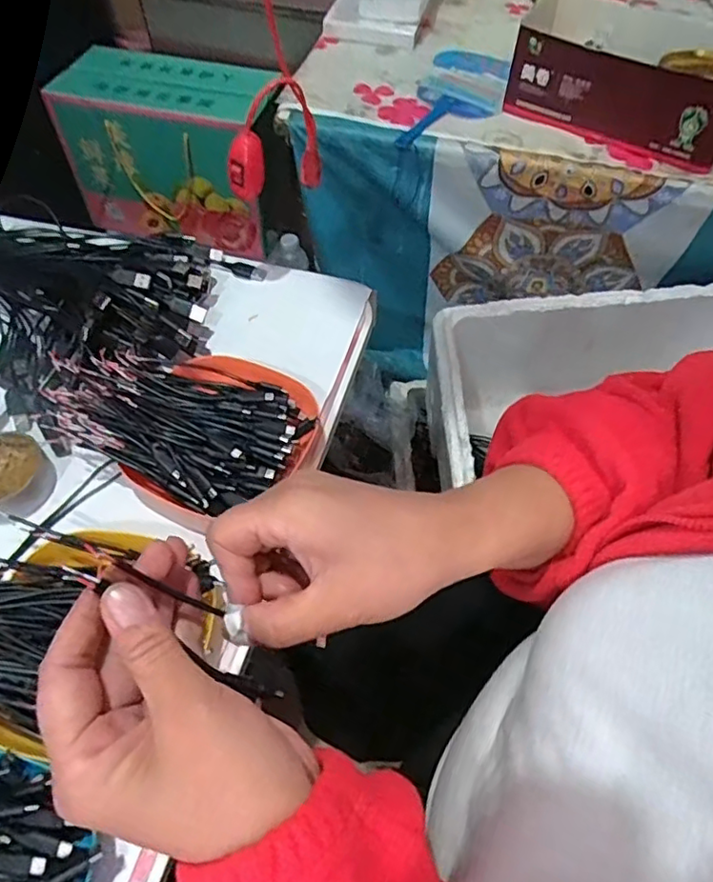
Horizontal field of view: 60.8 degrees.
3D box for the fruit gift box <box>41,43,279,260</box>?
[{"bbox_3d":[-0.291,-0.455,0.961,0.305,0.229,0.138,12,57,7],"label":"fruit gift box"}]

